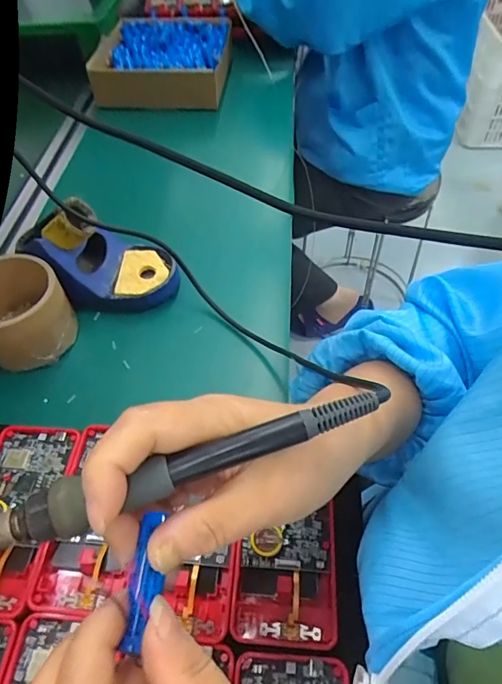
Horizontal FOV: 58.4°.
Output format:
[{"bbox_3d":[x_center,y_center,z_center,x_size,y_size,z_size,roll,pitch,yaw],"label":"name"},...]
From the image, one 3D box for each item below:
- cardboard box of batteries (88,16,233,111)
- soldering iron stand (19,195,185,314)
[{"bbox_3d":[-0.136,-0.461,0.727,0.191,0.051,0.227,1,53,3],"label":"cardboard box of batteries"},{"bbox_3d":[-0.142,-0.084,0.427,0.130,0.083,0.080,1,53,3],"label":"soldering iron stand"}]

